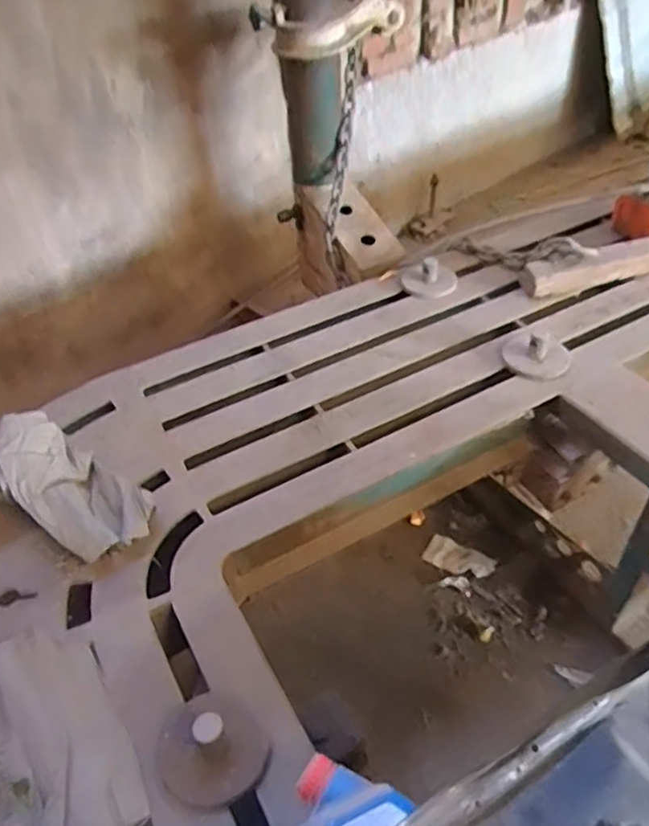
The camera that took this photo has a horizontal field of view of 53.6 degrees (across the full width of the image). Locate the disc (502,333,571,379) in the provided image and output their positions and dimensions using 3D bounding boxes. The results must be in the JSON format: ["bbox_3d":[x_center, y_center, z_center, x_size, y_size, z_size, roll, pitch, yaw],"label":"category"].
[{"bbox_3d":[0.429,-0.130,1.295,0.131,0.054,0.133,-2,44,2],"label":"disc"}]

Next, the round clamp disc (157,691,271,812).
[{"bbox_3d":[-0.137,0.387,0.760,0.123,0.062,0.126,-2,44,2],"label":"round clamp disc"}]

